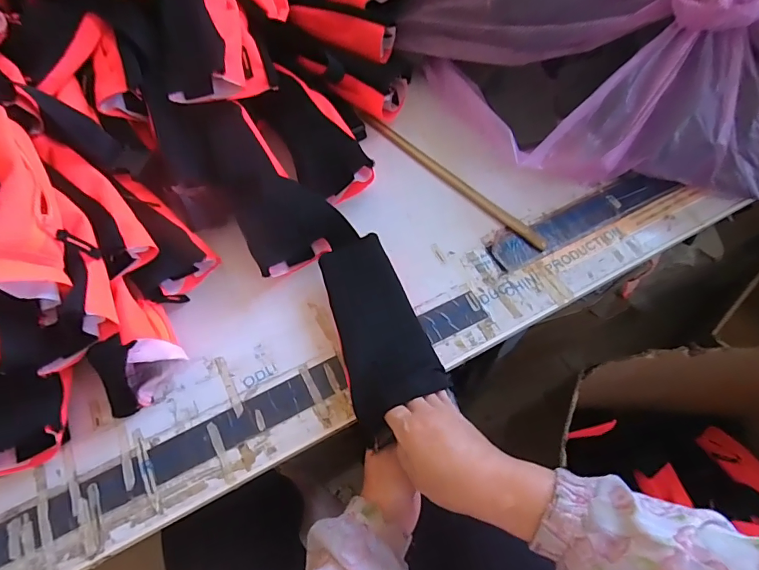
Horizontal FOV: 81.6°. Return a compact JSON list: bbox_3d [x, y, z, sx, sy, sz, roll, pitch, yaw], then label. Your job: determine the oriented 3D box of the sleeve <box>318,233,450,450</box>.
[{"bbox_3d":[0.003,0.046,0.473,0.095,0.026,0.214,-13,64,-6],"label":"sleeve"}]

